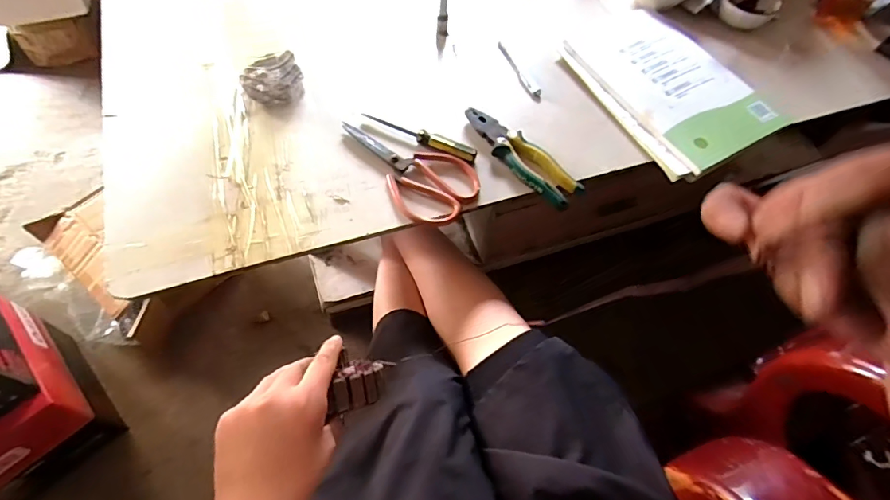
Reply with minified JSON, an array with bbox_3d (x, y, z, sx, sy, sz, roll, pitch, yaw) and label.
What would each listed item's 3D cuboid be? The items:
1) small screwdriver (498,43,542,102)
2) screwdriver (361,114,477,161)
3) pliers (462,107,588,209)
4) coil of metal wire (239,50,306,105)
[{"bbox_3d":[0.111,-0.272,0.722,0.018,0.010,0.130,-22,64,-15],"label":"small screwdriver"},{"bbox_3d":[-0.034,-0.153,0.625,0.162,0.013,0.015,24,62,10],"label":"screwdriver"},{"bbox_3d":[0.099,-0.125,0.631,0.051,0.031,0.190,-35,68,-20],"label":"pliers"},{"bbox_3d":[-0.240,-0.239,0.654,0.081,0.032,0.073,-18,63,-13],"label":"coil of metal wire"}]

